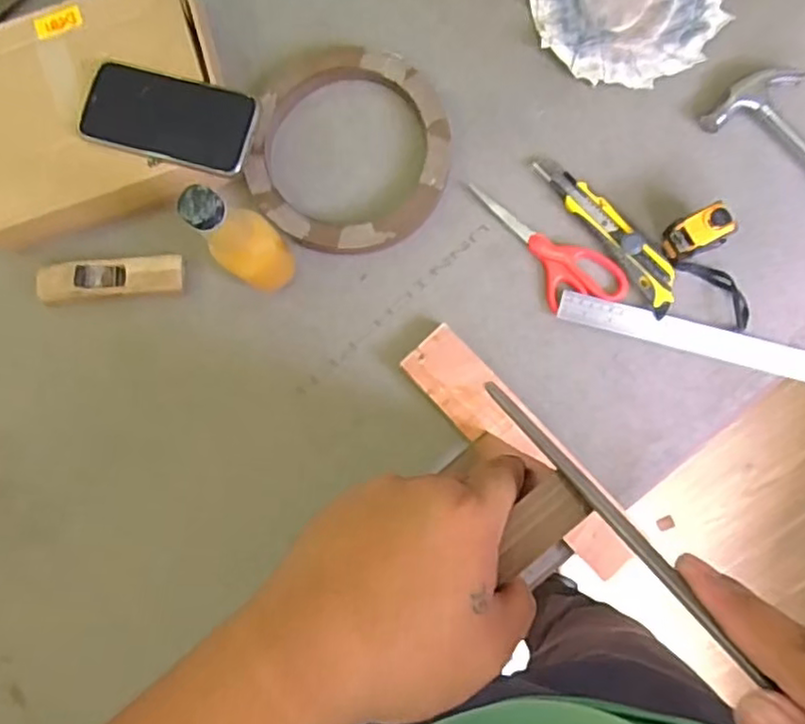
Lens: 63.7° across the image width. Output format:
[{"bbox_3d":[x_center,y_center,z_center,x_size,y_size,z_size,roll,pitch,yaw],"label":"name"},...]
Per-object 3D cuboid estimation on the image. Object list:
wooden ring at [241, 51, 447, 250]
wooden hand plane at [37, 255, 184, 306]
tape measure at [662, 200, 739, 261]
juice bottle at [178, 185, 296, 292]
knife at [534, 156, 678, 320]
[{"bbox_3d":[-0.050,-0.211,0.645,0.189,0.033,0.206,0,83,4],"label":"wooden ring"},{"bbox_3d":[-0.290,-0.081,0.639,0.141,0.020,0.039,-7,83,3],"label":"wooden hand plane"},{"bbox_3d":[0.270,-0.117,0.599,0.052,0.058,0.034,-23,82,1],"label":"tape measure"},{"bbox_3d":[-0.134,-0.099,0.550,0.060,0.181,0.049,-41,83,-1],"label":"juice bottle"},{"bbox_3d":[0.196,-0.127,0.619,0.039,0.016,0.186,-40,83,-1],"label":"knife"}]

